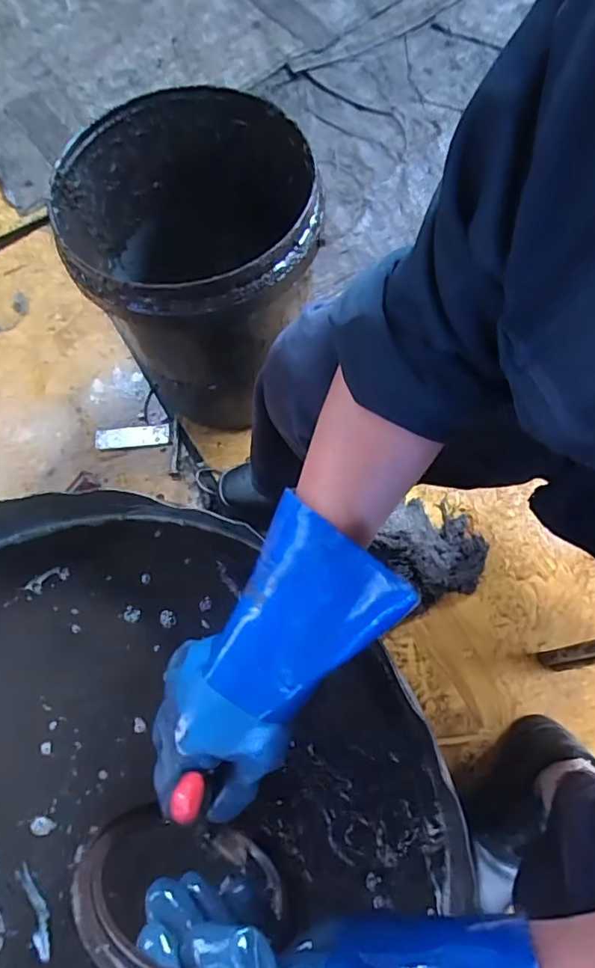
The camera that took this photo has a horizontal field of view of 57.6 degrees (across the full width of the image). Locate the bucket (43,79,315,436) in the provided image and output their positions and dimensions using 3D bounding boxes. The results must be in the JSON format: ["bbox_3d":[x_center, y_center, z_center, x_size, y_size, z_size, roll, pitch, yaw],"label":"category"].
[{"bbox_3d":[-0.124,-0.276,0.733,0.280,0.311,0.281,-1,74,3],"label":"bucket"}]

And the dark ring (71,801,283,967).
[{"bbox_3d":[-0.070,0.261,0.347,0.138,0.143,0.019,19,89,-26],"label":"dark ring"}]

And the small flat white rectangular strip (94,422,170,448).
[{"bbox_3d":[-0.263,-0.077,0.865,0.116,0.010,0.033,-5,76,-3],"label":"small flat white rectangular strip"}]

